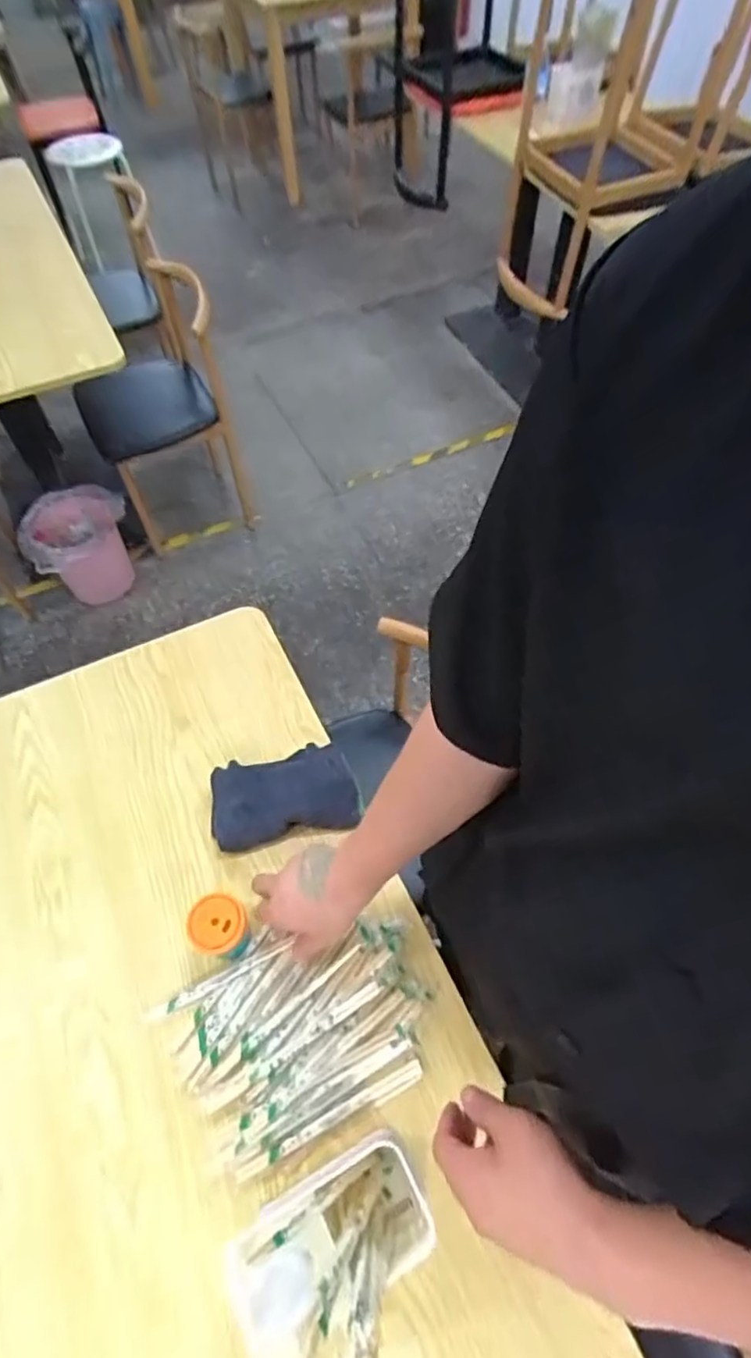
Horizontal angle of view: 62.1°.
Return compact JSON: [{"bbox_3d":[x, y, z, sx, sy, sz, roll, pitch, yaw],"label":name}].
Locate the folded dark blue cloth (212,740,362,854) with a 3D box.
[{"bbox_3d":[-0.112,0.137,0.766,0.168,0.058,0.119,-12,59,-6],"label":"folded dark blue cloth"}]

